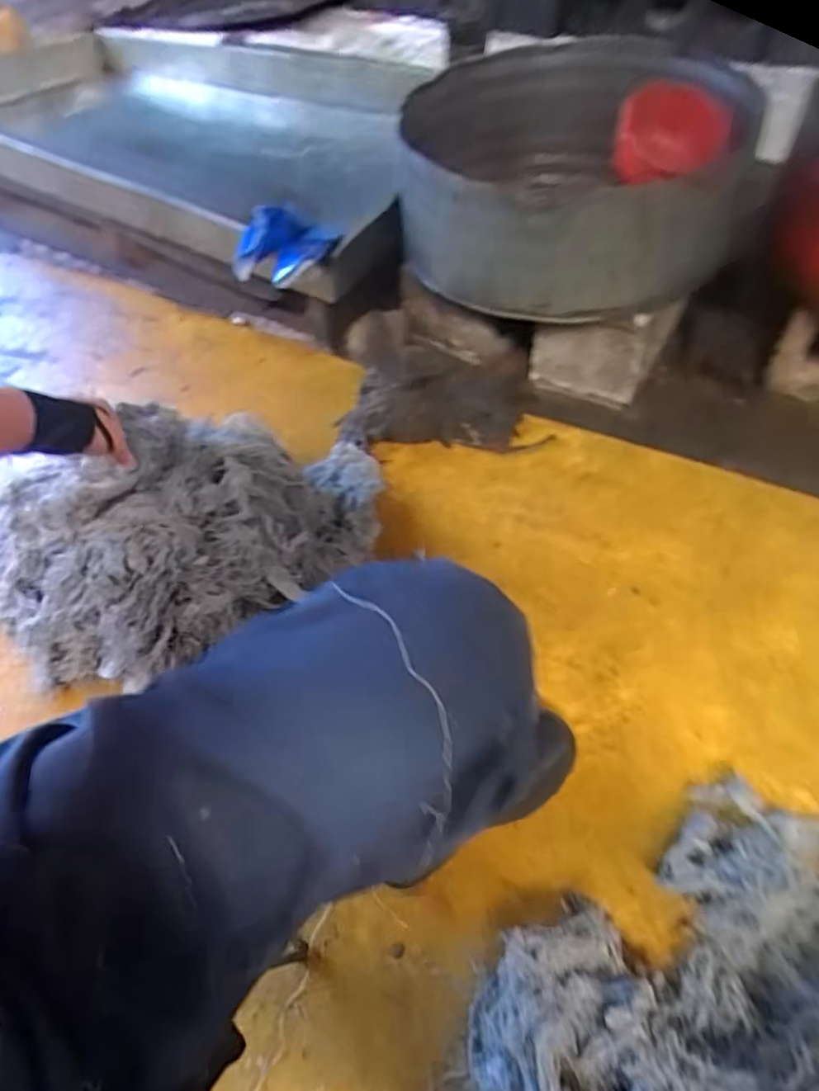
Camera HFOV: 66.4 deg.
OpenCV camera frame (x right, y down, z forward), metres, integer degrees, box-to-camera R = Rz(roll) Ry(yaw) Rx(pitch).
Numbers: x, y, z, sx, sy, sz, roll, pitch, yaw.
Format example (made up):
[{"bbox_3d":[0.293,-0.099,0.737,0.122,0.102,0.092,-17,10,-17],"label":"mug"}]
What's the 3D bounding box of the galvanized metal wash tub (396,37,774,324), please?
[{"bbox_3d":[0.253,-0.626,1.059,0.551,0.207,0.568,-2,53,3],"label":"galvanized metal wash tub"}]

